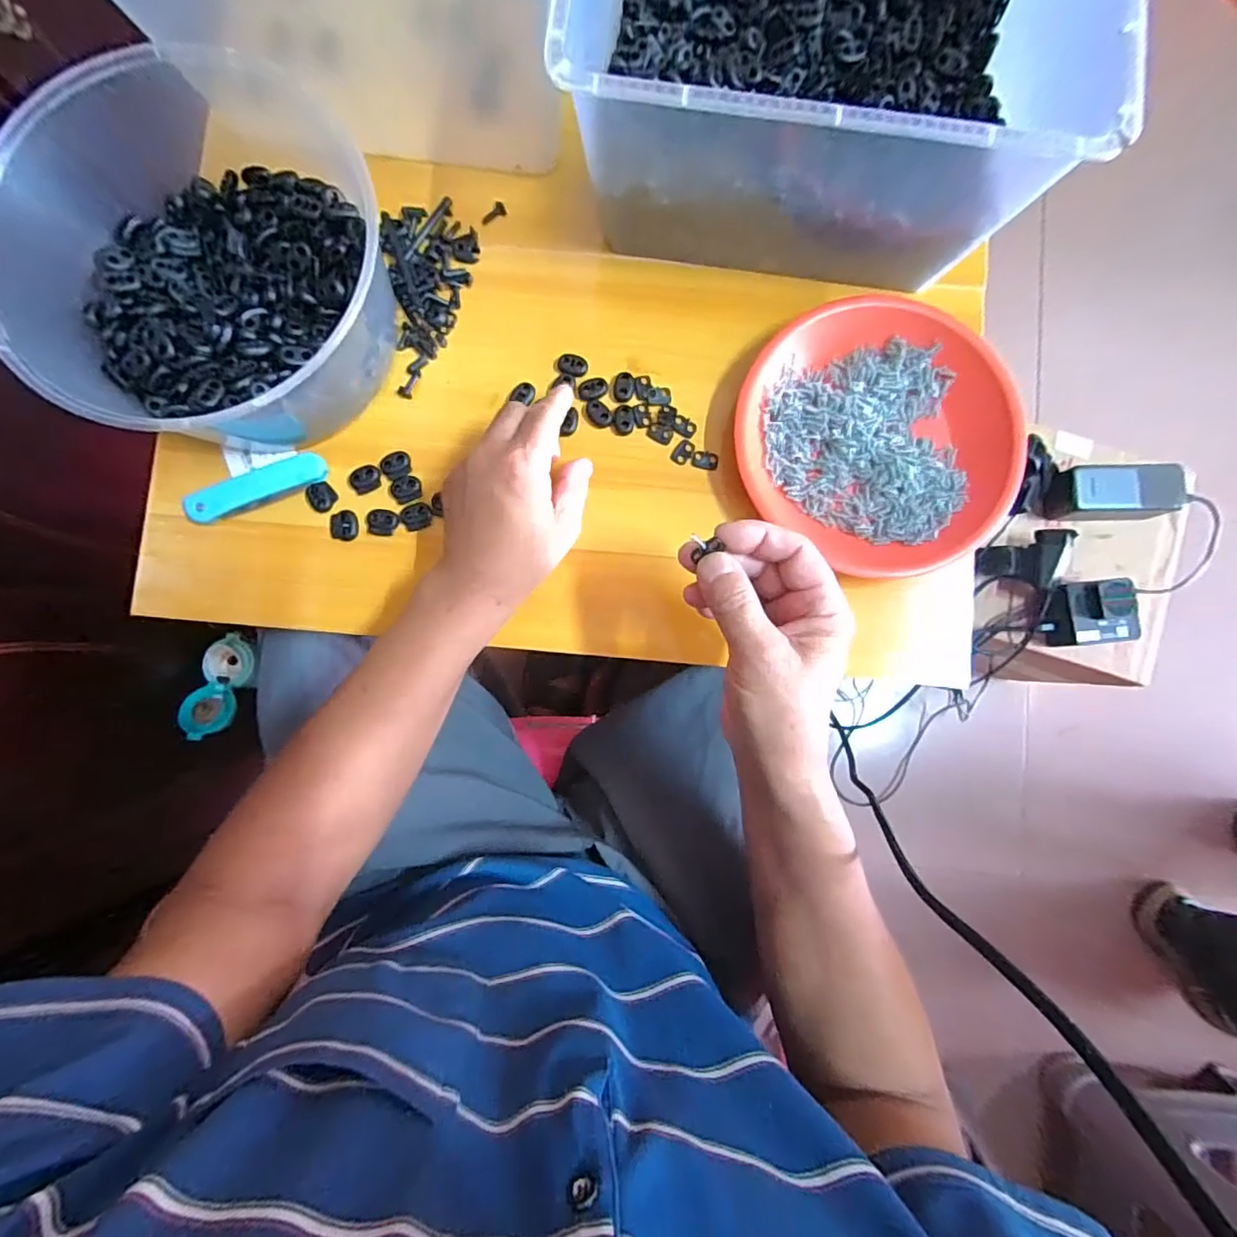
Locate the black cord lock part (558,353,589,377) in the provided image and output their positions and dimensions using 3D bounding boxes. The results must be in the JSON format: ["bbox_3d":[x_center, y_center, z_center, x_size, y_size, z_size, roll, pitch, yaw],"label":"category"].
[{"bbox_3d":[-0.033,-0.186,0.410,0.022,0.007,0.014,16,85,1],"label":"black cord lock part"}]

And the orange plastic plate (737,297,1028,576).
[{"bbox_3d":[0.184,-0.132,0.396,0.187,0.025,0.181,29,85,2],"label":"orange plastic plate"}]

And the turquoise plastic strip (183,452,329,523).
[{"bbox_3d":[-0.257,-0.096,0.397,0.100,0.010,0.028,-21,86,-3],"label":"turquoise plastic strip"}]

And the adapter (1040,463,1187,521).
[{"bbox_3d":[0.576,-0.148,0.647,0.139,0.041,0.060,1,85,12],"label":"adapter"}]

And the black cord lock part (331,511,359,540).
[{"bbox_3d":[-0.195,-0.066,0.398,0.020,0.004,0.021,1,85,-1],"label":"black cord lock part"}]

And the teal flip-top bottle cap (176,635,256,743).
[{"bbox_3d":[-0.482,0.083,0.674,0.059,0.031,0.121,10,68,0],"label":"teal flip-top bottle cap"}]

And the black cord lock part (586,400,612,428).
[{"bbox_3d":[-0.014,-0.149,0.407,0.015,0.004,0.021,-36,87,-4],"label":"black cord lock part"}]

